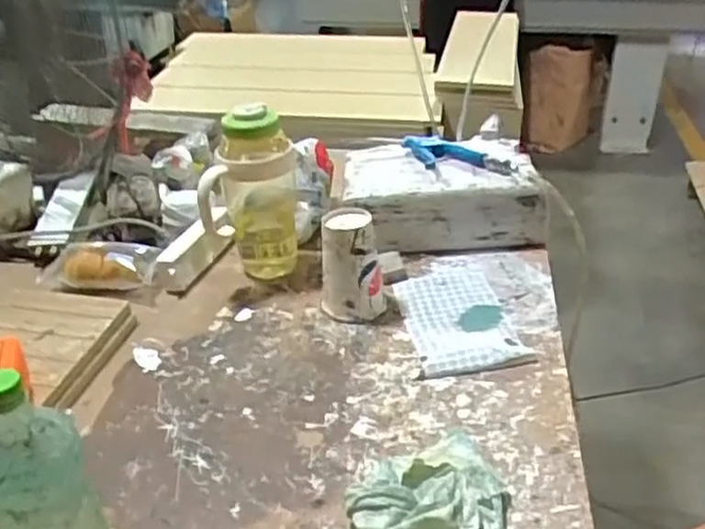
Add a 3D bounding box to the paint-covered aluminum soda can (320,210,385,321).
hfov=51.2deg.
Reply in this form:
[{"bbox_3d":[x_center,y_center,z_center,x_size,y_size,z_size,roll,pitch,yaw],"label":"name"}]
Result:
[{"bbox_3d":[0.000,0.005,0.933,0.082,0.132,0.068,-3,29,1],"label":"paint-covered aluminum soda can"}]

